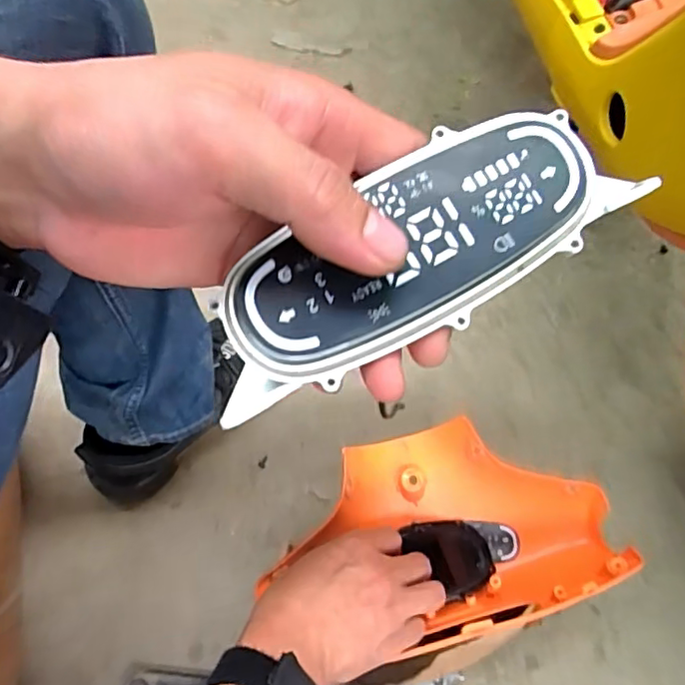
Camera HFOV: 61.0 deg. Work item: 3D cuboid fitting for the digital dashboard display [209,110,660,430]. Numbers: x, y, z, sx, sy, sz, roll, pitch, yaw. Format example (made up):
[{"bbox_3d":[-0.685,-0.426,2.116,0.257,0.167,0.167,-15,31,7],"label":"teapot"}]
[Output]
[{"bbox_3d":[0.019,-0.028,0.183,0.135,0.015,0.051,-32,74,-3],"label":"digital dashboard display"}]

